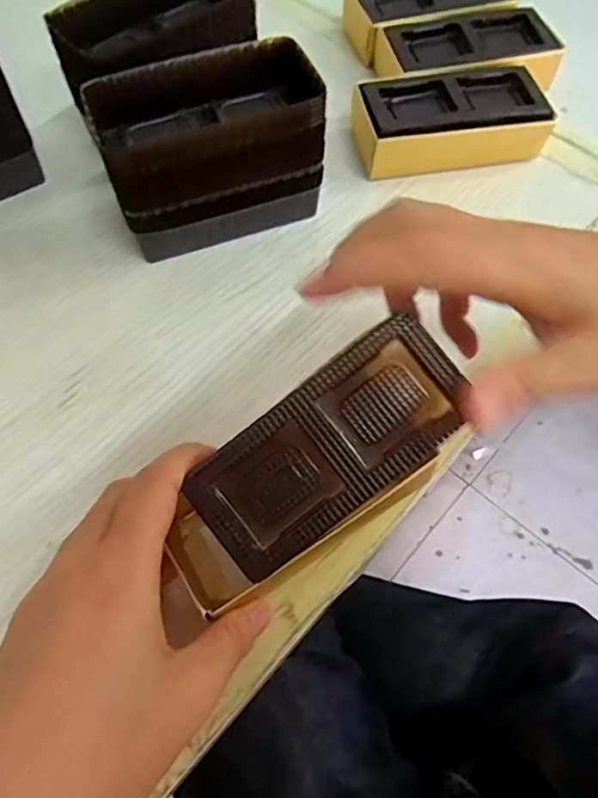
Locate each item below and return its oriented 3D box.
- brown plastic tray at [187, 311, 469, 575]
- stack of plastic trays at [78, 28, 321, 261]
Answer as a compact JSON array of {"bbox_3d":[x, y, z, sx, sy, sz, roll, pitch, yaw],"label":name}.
[{"bbox_3d":[0.013,0.018,0.217,0.108,0.009,0.051,-38,89,1],"label":"brown plastic tray"},{"bbox_3d":[-0.047,-0.131,0.314,0.119,0.080,0.068,-18,64,-10],"label":"stack of plastic trays"}]

